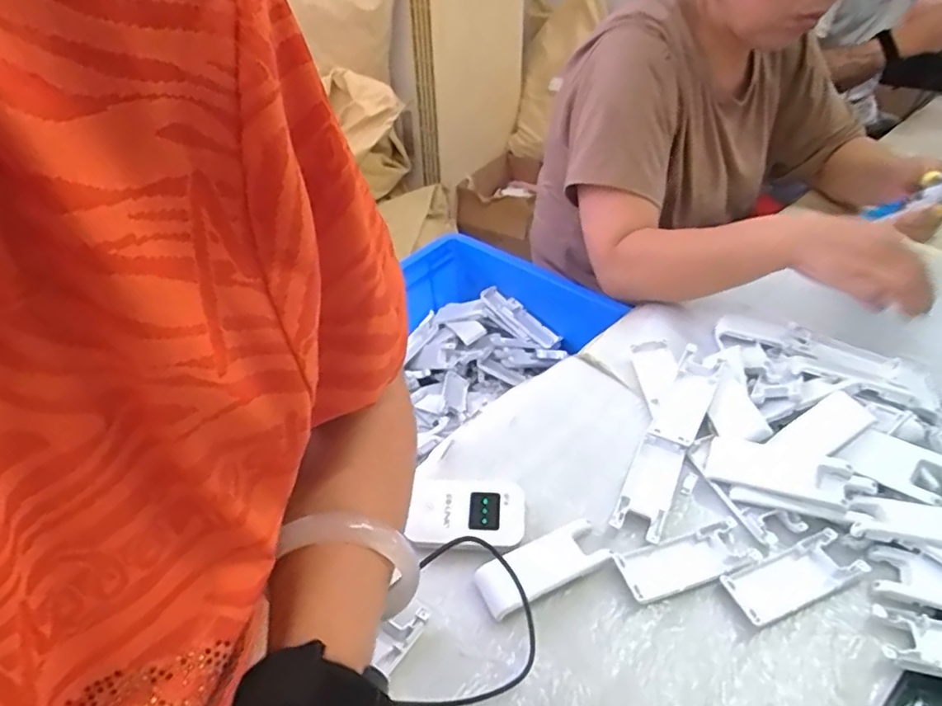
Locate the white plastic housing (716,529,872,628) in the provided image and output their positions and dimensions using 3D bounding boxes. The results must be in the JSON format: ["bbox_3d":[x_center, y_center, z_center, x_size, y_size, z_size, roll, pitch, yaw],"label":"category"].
[{"bbox_3d":[0.242,0.167,0.448,0.105,0.010,0.039,-16,44,-16],"label":"white plastic housing"}]

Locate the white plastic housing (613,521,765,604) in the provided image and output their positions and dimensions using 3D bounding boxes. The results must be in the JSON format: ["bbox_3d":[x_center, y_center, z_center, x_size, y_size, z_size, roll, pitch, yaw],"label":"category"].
[{"bbox_3d":[0.165,0.158,0.459,0.105,0.009,0.042,-12,43,-12],"label":"white plastic housing"}]

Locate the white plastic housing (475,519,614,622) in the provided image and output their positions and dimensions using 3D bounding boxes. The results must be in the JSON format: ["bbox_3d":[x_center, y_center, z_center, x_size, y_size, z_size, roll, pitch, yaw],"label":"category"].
[{"bbox_3d":[0.053,0.162,0.460,0.100,0.014,0.041,-20,45,-20],"label":"white plastic housing"}]

